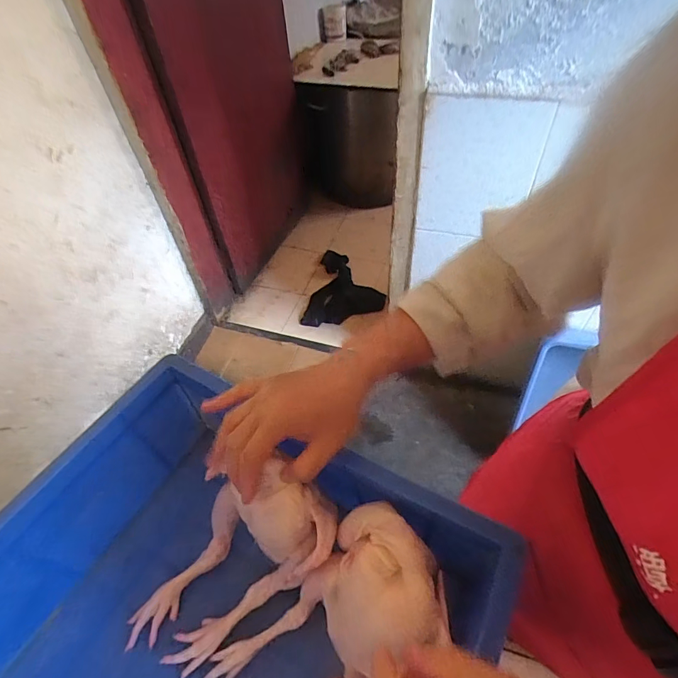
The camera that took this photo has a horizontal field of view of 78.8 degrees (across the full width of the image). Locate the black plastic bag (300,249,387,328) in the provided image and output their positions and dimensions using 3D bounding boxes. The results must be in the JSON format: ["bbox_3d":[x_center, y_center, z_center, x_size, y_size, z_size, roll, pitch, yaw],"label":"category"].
[{"bbox_3d":[0.046,-0.215,1.930,0.331,0.073,0.493,8,52,10],"label":"black plastic bag"}]

